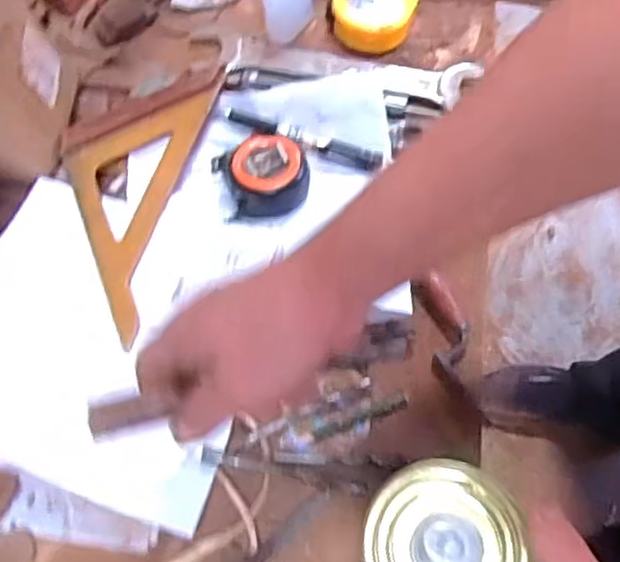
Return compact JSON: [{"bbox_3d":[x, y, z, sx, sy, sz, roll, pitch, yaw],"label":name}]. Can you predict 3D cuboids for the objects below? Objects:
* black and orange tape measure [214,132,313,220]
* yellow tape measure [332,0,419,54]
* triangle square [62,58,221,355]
[{"bbox_3d":[-0.037,-0.081,0.536,0.065,0.037,0.066,-1,68,2],"label":"black and orange tape measure"},{"bbox_3d":[0.053,-0.229,0.598,0.068,0.026,0.071,18,70,9],"label":"yellow tape measure"},{"bbox_3d":[-0.146,-0.072,0.531,0.102,0.037,0.207,15,70,8],"label":"triangle square"}]

